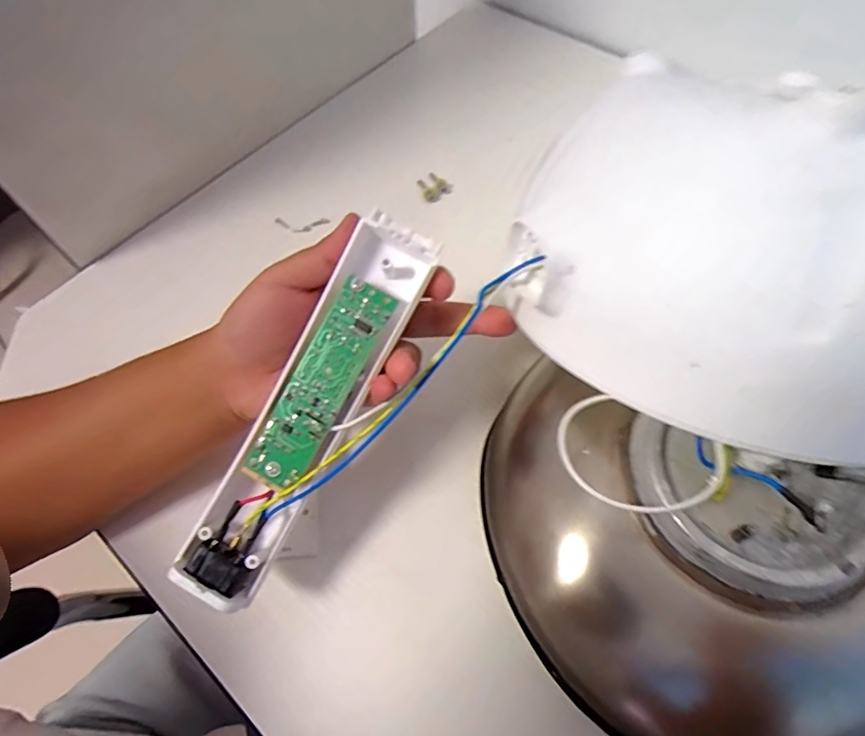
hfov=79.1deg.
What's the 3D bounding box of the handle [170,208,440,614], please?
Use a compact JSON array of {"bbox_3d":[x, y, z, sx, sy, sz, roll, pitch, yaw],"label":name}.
[{"bbox_3d":[-0.058,0.019,0.255,0.039,0.030,0.193,29,89,16],"label":"handle"}]

